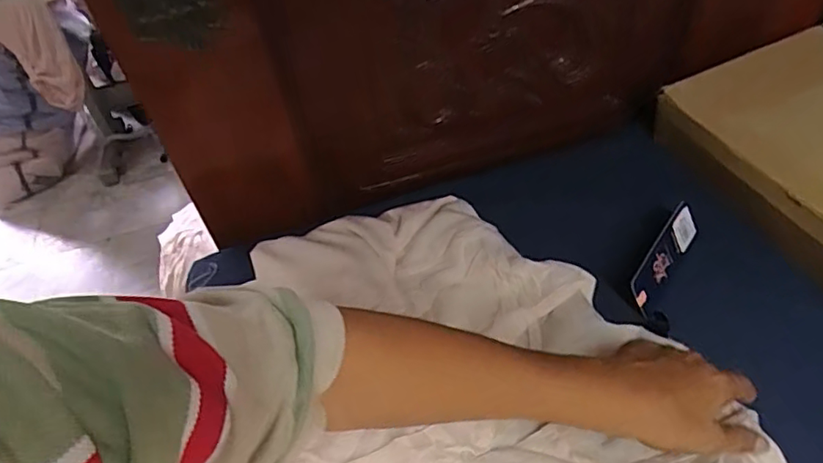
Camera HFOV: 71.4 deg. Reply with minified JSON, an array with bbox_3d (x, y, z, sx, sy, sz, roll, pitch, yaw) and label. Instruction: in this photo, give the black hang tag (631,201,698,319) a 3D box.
[{"bbox_3d":[0.233,0.021,0.525,0.120,0.041,0.007,-42,24,-29],"label":"black hang tag"}]

